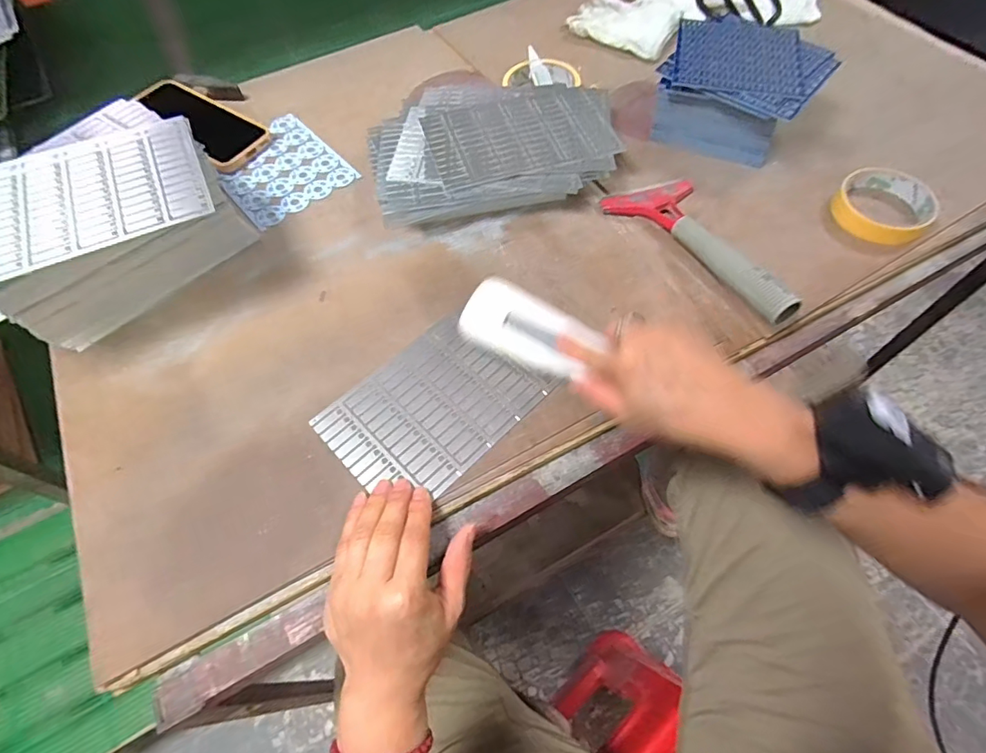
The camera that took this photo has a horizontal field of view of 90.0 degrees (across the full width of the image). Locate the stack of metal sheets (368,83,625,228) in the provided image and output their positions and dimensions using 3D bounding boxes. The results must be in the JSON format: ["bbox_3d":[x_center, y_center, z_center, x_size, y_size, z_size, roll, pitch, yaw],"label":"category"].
[{"bbox_3d":[0.000,-0.255,0.538,0.262,0.036,0.203,-12,64,-5],"label":"stack of metal sheets"}]

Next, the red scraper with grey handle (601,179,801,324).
[{"bbox_3d":[0.198,-0.123,0.462,0.089,0.032,0.206,-24,53,-10],"label":"red scraper with grey handle"}]

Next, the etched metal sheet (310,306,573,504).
[{"bbox_3d":[-0.050,0.024,0.407,0.161,0.004,0.118,-40,66,-19],"label":"etched metal sheet"}]

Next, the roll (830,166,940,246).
[{"bbox_3d":[0.384,-0.169,0.482,0.089,0.022,0.082,-1,61,2],"label":"roll"}]

